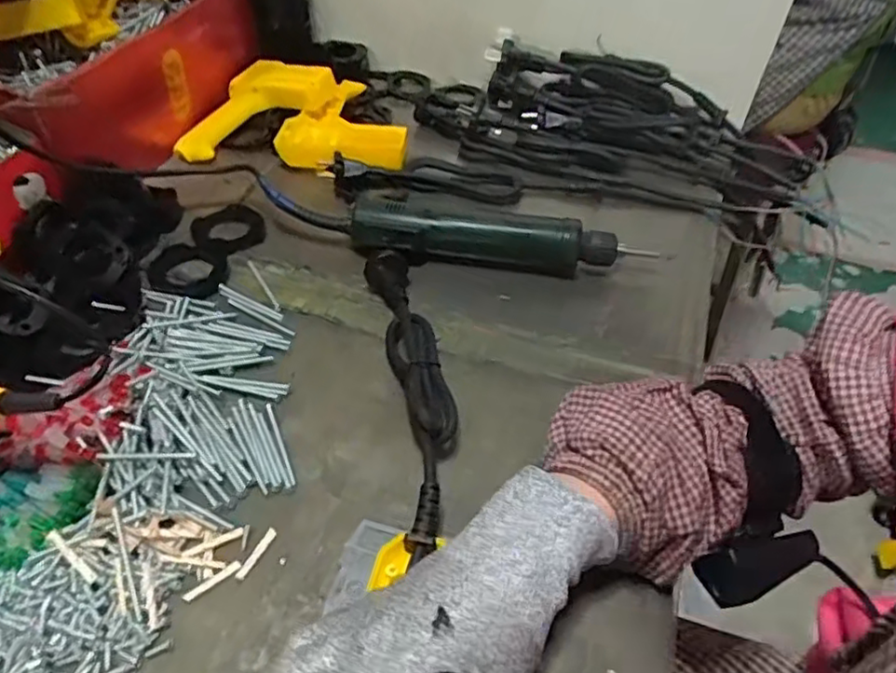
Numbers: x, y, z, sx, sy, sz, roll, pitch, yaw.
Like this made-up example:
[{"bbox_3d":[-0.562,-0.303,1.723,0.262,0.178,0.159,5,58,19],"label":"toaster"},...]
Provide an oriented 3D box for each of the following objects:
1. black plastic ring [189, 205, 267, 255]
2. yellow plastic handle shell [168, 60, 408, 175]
[{"bbox_3d":[-0.189,-0.093,0.553,0.059,0.012,0.059,2,47,-2],"label":"black plastic ring"},{"bbox_3d":[-0.138,-0.226,0.648,0.214,0.046,0.160,11,48,7],"label":"yellow plastic handle shell"}]

